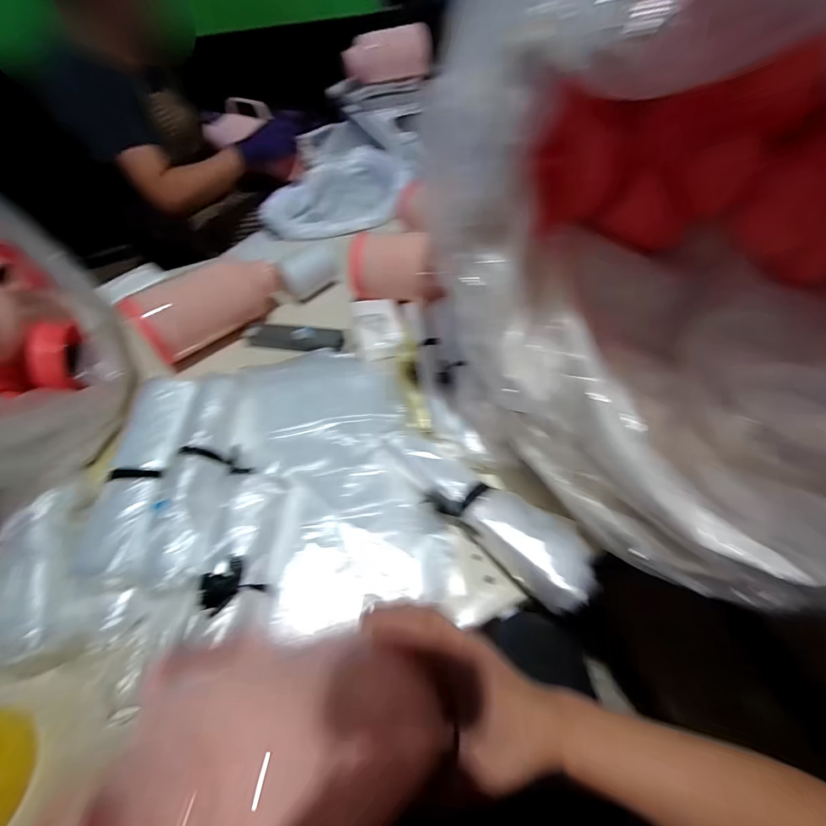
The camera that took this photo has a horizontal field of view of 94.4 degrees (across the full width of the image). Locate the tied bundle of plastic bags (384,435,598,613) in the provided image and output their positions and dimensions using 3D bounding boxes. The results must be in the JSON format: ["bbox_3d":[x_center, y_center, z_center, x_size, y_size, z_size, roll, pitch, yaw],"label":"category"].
[{"bbox_3d":[0.094,0.124,0.519,0.316,0.055,0.096,38,63,24],"label":"tied bundle of plastic bags"}]

